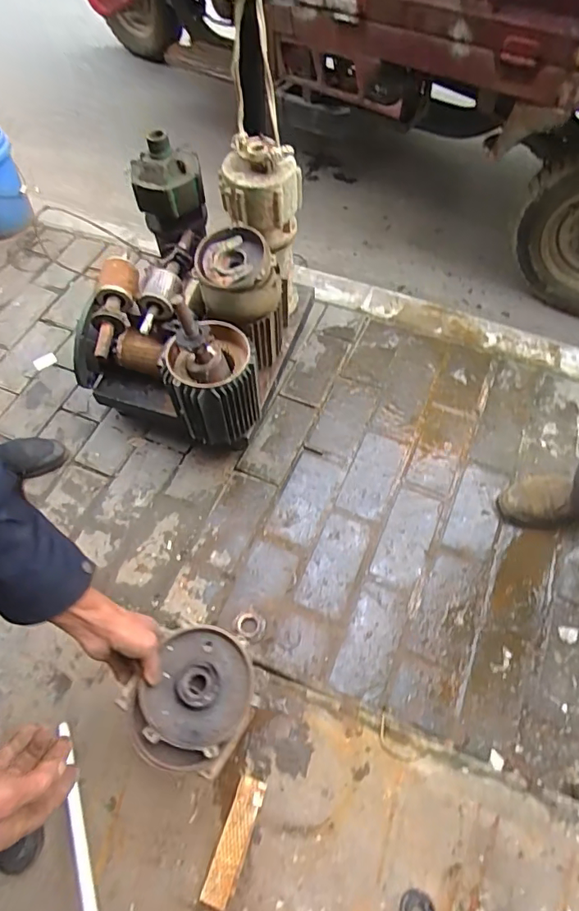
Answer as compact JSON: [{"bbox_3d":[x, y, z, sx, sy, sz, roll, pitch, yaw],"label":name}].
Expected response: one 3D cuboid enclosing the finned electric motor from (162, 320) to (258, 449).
[{"bbox_3d":[-0.162,-0.145,1.057,0.186,0.208,0.179,7,61,5],"label":"finned electric motor"}]

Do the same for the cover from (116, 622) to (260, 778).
[{"bbox_3d":[-0.128,0.322,0.675,0.152,0.042,0.174,24,62,14],"label":"cover"}]

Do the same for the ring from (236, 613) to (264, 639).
[{"bbox_3d":[-0.080,0.344,1.006,0.052,0.013,0.049,0,59,0],"label":"ring"}]

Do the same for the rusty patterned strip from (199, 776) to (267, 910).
[{"bbox_3d":[-0.081,0.561,0.727,0.040,0.016,0.156,17,62,11],"label":"rusty patterned strip"}]

